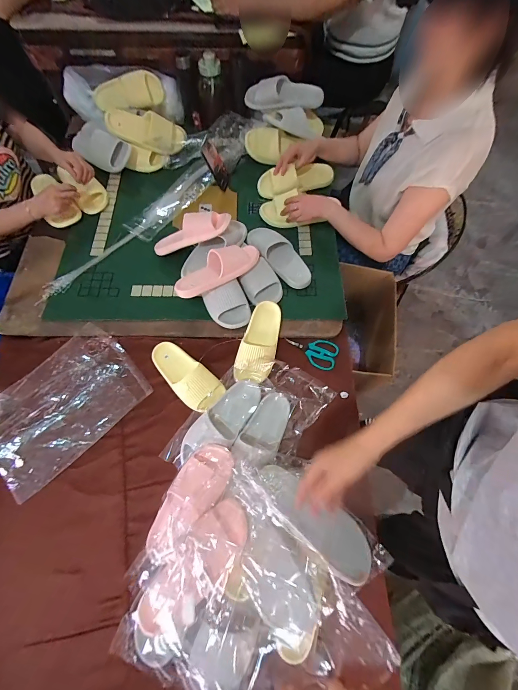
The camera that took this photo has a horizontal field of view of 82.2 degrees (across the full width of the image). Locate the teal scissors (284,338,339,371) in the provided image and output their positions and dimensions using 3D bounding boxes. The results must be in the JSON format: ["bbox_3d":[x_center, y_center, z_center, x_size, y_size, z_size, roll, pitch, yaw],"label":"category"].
[{"bbox_3d":[0.146,0.018,0.841,0.148,0.006,0.082,15,70,4],"label":"teal scissors"}]

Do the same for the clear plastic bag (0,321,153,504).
[{"bbox_3d":[-0.510,0.144,0.754,0.286,0.047,0.391,43,74,13],"label":"clear plastic bag"}]

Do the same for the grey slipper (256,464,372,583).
[{"bbox_3d":[0.102,0.373,0.632,0.262,0.065,0.107,35,45,15],"label":"grey slipper"}]

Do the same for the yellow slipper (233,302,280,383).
[{"bbox_3d":[0.006,-0.012,0.807,0.093,0.073,0.230,16,70,5],"label":"yellow slipper"}]

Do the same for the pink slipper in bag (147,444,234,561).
[{"bbox_3d":[-0.143,0.320,0.614,0.247,0.117,0.074,-51,121,-18],"label":"pink slipper in bag"}]

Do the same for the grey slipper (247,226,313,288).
[{"bbox_3d":[0.069,-0.273,0.916,0.239,0.065,0.118,43,74,13],"label":"grey slipper"}]

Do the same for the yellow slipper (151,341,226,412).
[{"bbox_3d":[-0.200,0.072,0.780,0.221,0.062,0.103,41,74,13],"label":"yellow slipper"}]

